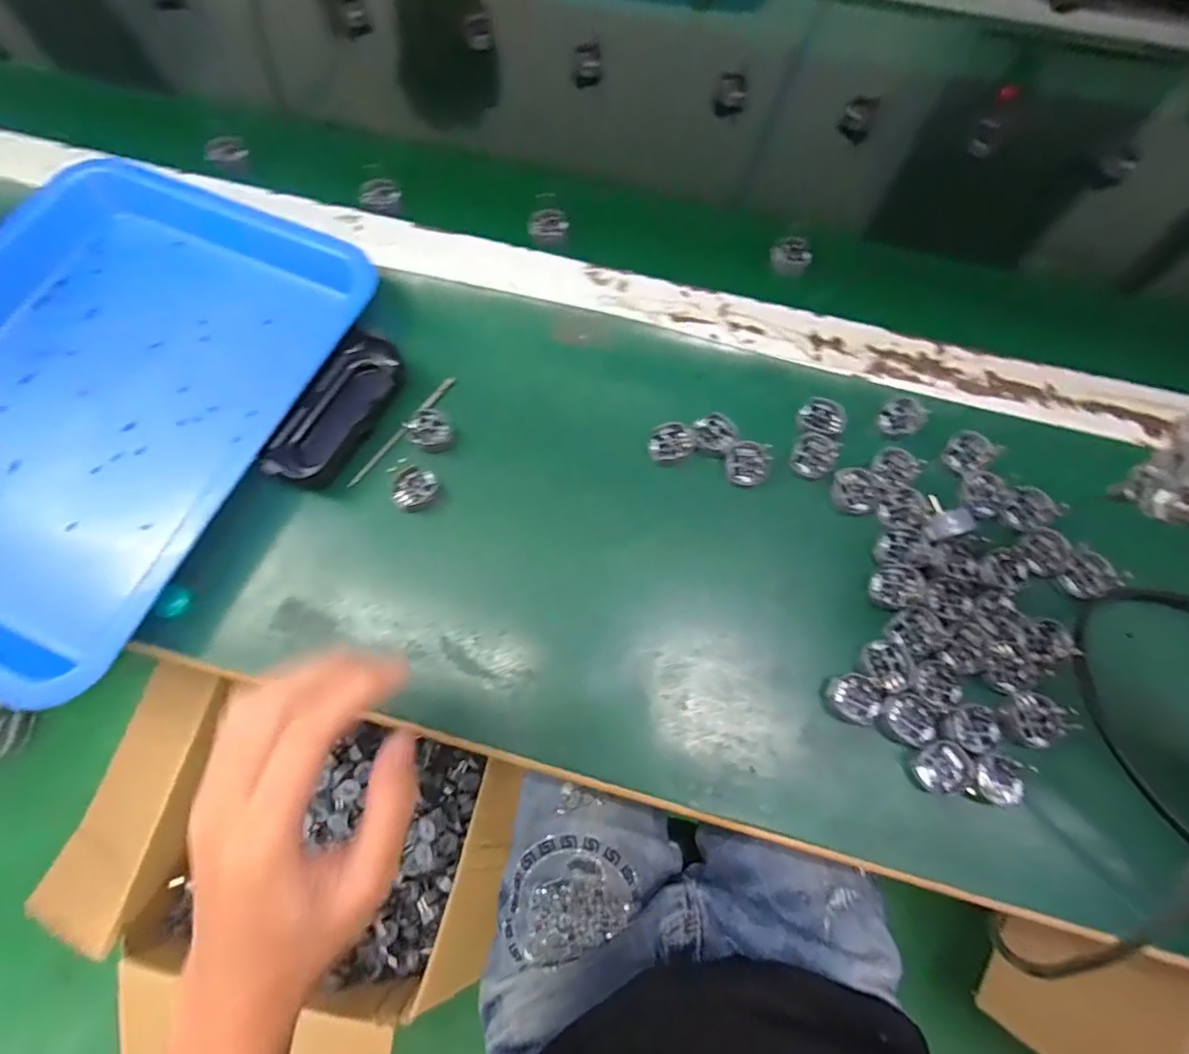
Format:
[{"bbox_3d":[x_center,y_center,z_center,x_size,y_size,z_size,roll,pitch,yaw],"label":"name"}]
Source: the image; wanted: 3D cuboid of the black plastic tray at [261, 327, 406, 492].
[{"bbox_3d":[-0.168,-0.074,0.367,0.041,0.029,0.109,32,73,10],"label":"black plastic tray"}]

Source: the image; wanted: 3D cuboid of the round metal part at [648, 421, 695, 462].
[{"bbox_3d":[0.050,-0.055,0.367,0.029,0.008,0.024,-3,71,-2],"label":"round metal part"}]

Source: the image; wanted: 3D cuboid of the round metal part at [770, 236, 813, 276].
[{"bbox_3d":[0.150,-0.206,0.429,0.028,0.010,0.031,38,74,11],"label":"round metal part"}]

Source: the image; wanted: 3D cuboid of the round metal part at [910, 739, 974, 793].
[{"bbox_3d":[0.186,0.129,0.302,0.027,0.009,0.025,0,71,-1],"label":"round metal part"}]

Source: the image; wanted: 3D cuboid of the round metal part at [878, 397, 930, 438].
[{"bbox_3d":[0.201,-0.073,0.366,0.030,0.011,0.025,-43,77,-14],"label":"round metal part"}]

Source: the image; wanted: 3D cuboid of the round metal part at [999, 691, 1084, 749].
[{"bbox_3d":[0.241,0.104,0.306,0.033,0.013,0.028,-4,71,-2],"label":"round metal part"}]

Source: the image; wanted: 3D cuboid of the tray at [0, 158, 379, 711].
[{"bbox_3d":[-0.325,-0.086,0.365,0.263,0.041,0.335,22,72,7],"label":"tray"}]

